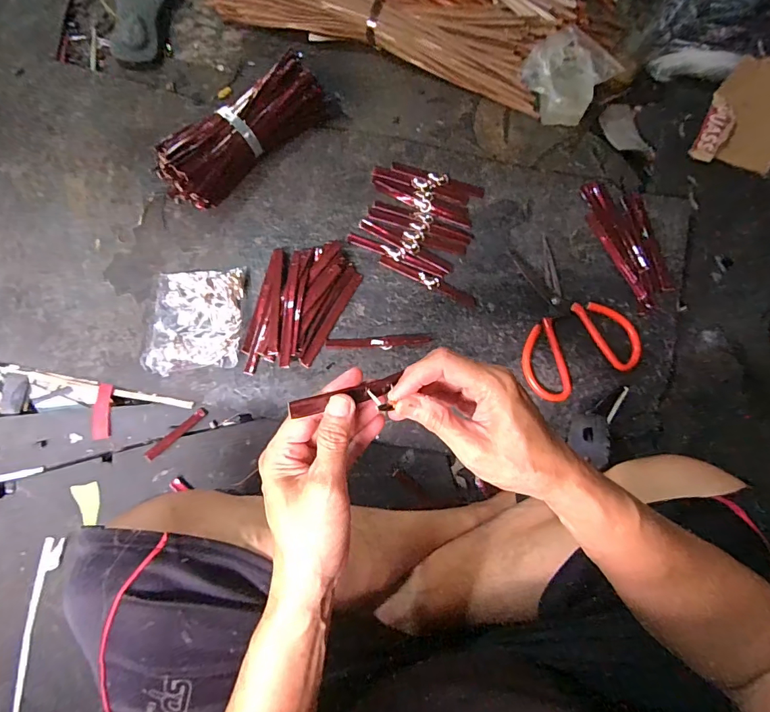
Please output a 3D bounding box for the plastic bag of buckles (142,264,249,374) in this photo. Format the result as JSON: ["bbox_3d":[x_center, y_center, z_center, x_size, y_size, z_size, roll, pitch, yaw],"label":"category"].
[{"bbox_3d":[-0.250,-0.048,0.563,0.116,0.018,0.141,2,78,-1],"label":"plastic bag of buckles"}]

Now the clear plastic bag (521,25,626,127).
[{"bbox_3d":[0.280,-0.432,0.656,0.127,0.042,0.129,-41,82,-9],"label":"clear plastic bag"}]

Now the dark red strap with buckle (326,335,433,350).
[{"bbox_3d":[-0.008,-0.017,0.575,0.140,0.008,0.017,-4,78,-3],"label":"dark red strap with buckle"}]

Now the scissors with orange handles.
[{"bbox_3d":[0.238,-0.057,0.580,0.154,0.018,0.207,-22,79,-6],"label":"scissors with orange handles"}]

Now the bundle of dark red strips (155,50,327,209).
[{"bbox_3d":[-0.196,-0.310,0.596,0.260,0.060,0.077,-41,81,-9],"label":"bundle of dark red strips"}]

